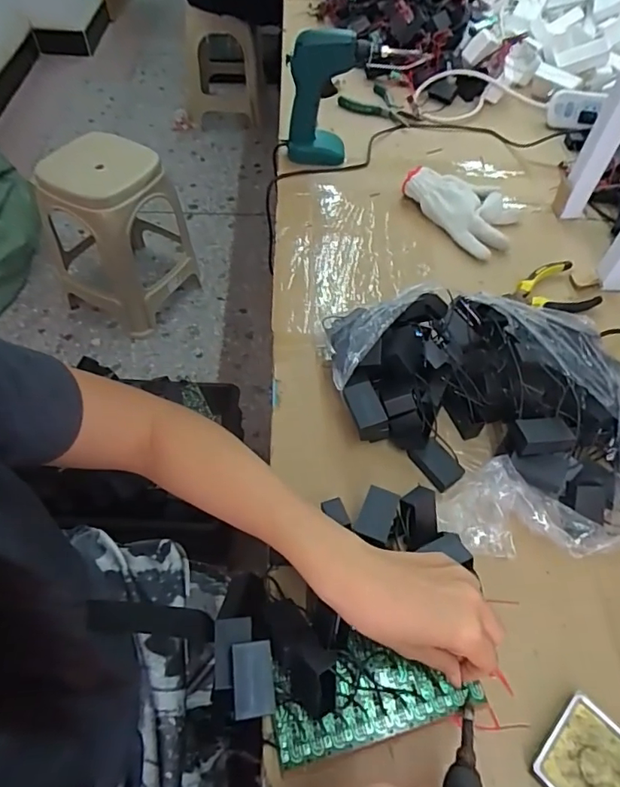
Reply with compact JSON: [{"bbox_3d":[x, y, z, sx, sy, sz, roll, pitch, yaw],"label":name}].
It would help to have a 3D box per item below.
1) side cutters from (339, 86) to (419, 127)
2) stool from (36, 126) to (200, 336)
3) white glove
[{"bbox_3d":[0.128,-0.513,0.911,0.093,0.011,0.129,-32,63,-22],"label":"side cutters"},{"bbox_3d":[-0.560,-0.479,1.486,0.348,0.433,0.361,27,58,15],"label":"stool"},{"bbox_3d":[0.232,-0.274,0.739,0.120,0.034,0.175,-27,62,-20],"label":"white glove"}]

